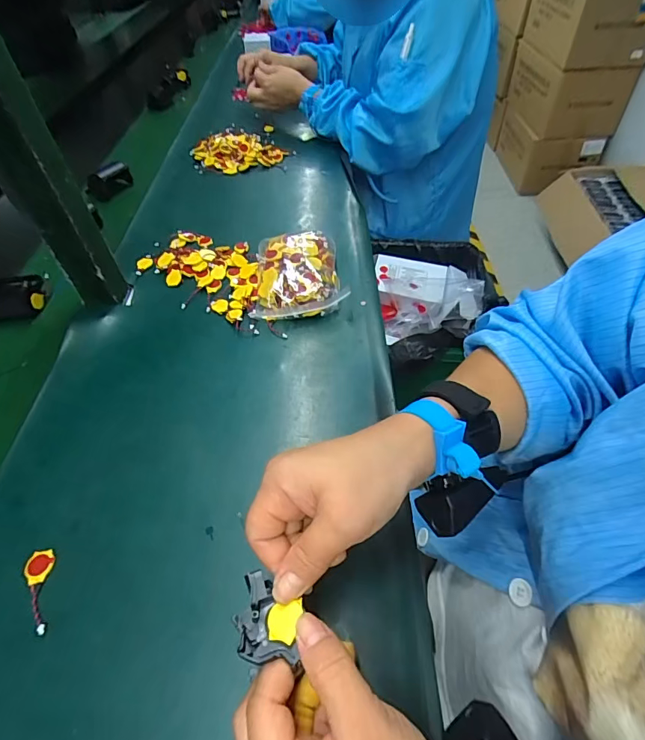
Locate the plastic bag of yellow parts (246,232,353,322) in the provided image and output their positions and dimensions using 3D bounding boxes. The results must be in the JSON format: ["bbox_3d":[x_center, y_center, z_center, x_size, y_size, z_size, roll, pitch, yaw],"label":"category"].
[{"bbox_3d":[-0.030,-0.121,0.524,0.106,0.039,0.139,-5,49,-2],"label":"plastic bag of yellow parts"}]

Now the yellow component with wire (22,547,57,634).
[{"bbox_3d":[-0.210,0.162,0.311,0.022,0.004,0.061,-13,50,-9],"label":"yellow component with wire"}]

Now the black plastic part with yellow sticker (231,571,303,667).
[{"bbox_3d":[-0.030,0.138,0.238,0.035,0.008,0.043,2,49,4],"label":"black plastic part with yellow sticker"}]

